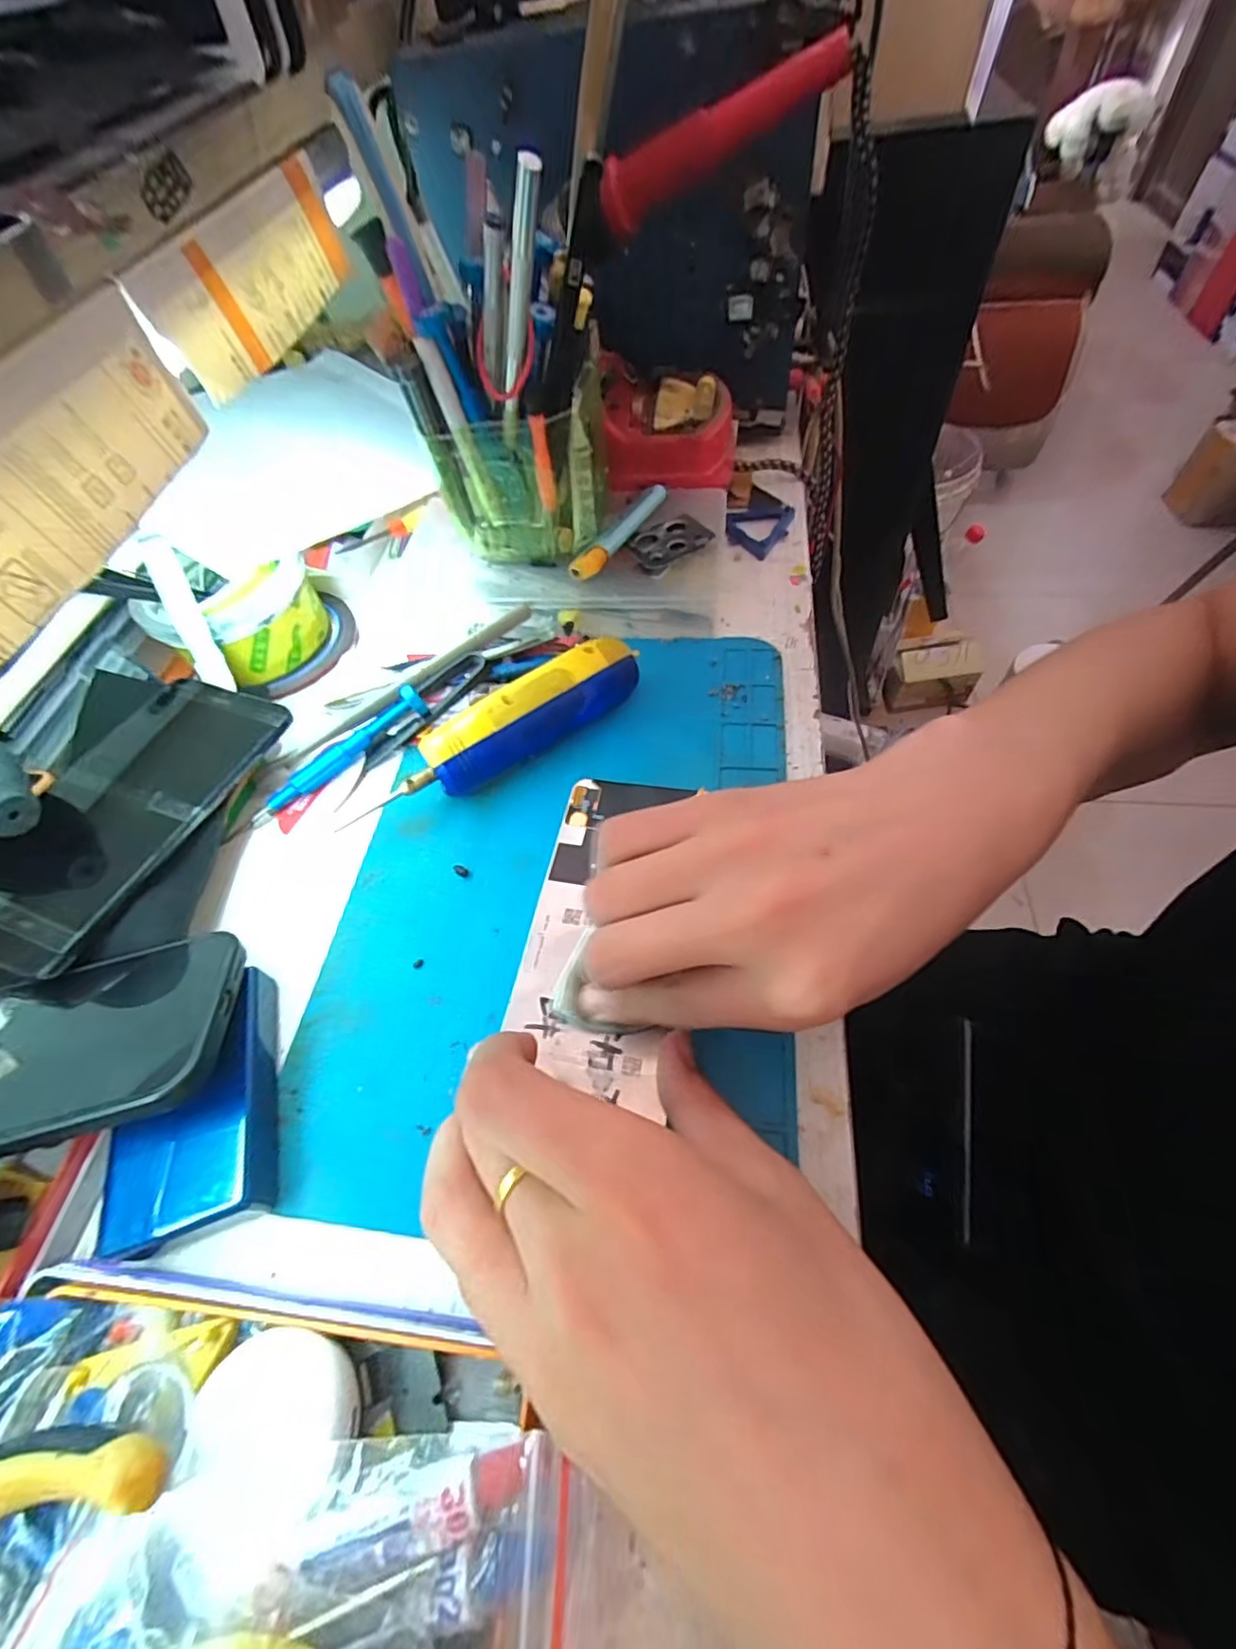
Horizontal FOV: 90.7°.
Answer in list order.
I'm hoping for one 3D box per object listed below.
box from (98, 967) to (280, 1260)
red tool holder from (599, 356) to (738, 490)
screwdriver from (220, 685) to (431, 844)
[{"bbox_3d":[-0.155,0.102,0.223,0.049,0.020,0.087,-18,57,-5],"label":"box"},{"bbox_3d":[0.033,-0.258,0.397,0.084,0.046,0.091,-4,57,4],"label":"red tool holder"},{"bbox_3d":[-0.148,-0.031,0.314,0.115,0.012,0.010,-40,65,-7],"label":"screwdriver"}]

